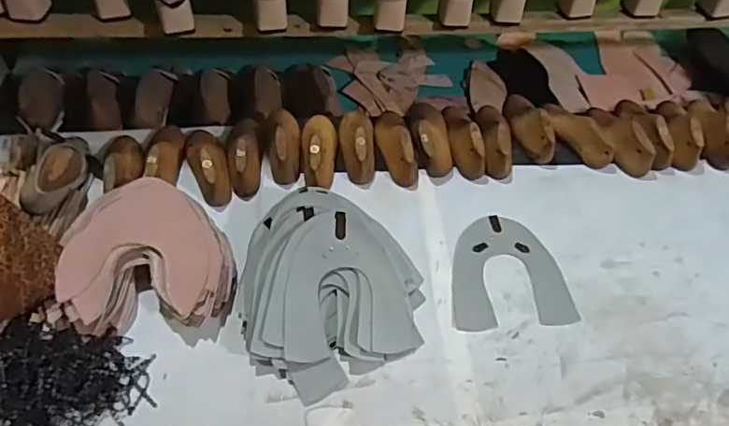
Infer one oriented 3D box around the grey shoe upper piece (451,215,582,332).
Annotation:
[{"bbox_3d":[0.181,0.073,0.730,0.150,0.009,0.157,-2,52,-5],"label":"grey shoe upper piece"}]

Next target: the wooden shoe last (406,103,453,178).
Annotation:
[{"bbox_3d":[0.096,-0.118,0.833,0.057,0.055,0.135,-4,52,-6],"label":"wooden shoe last"}]

